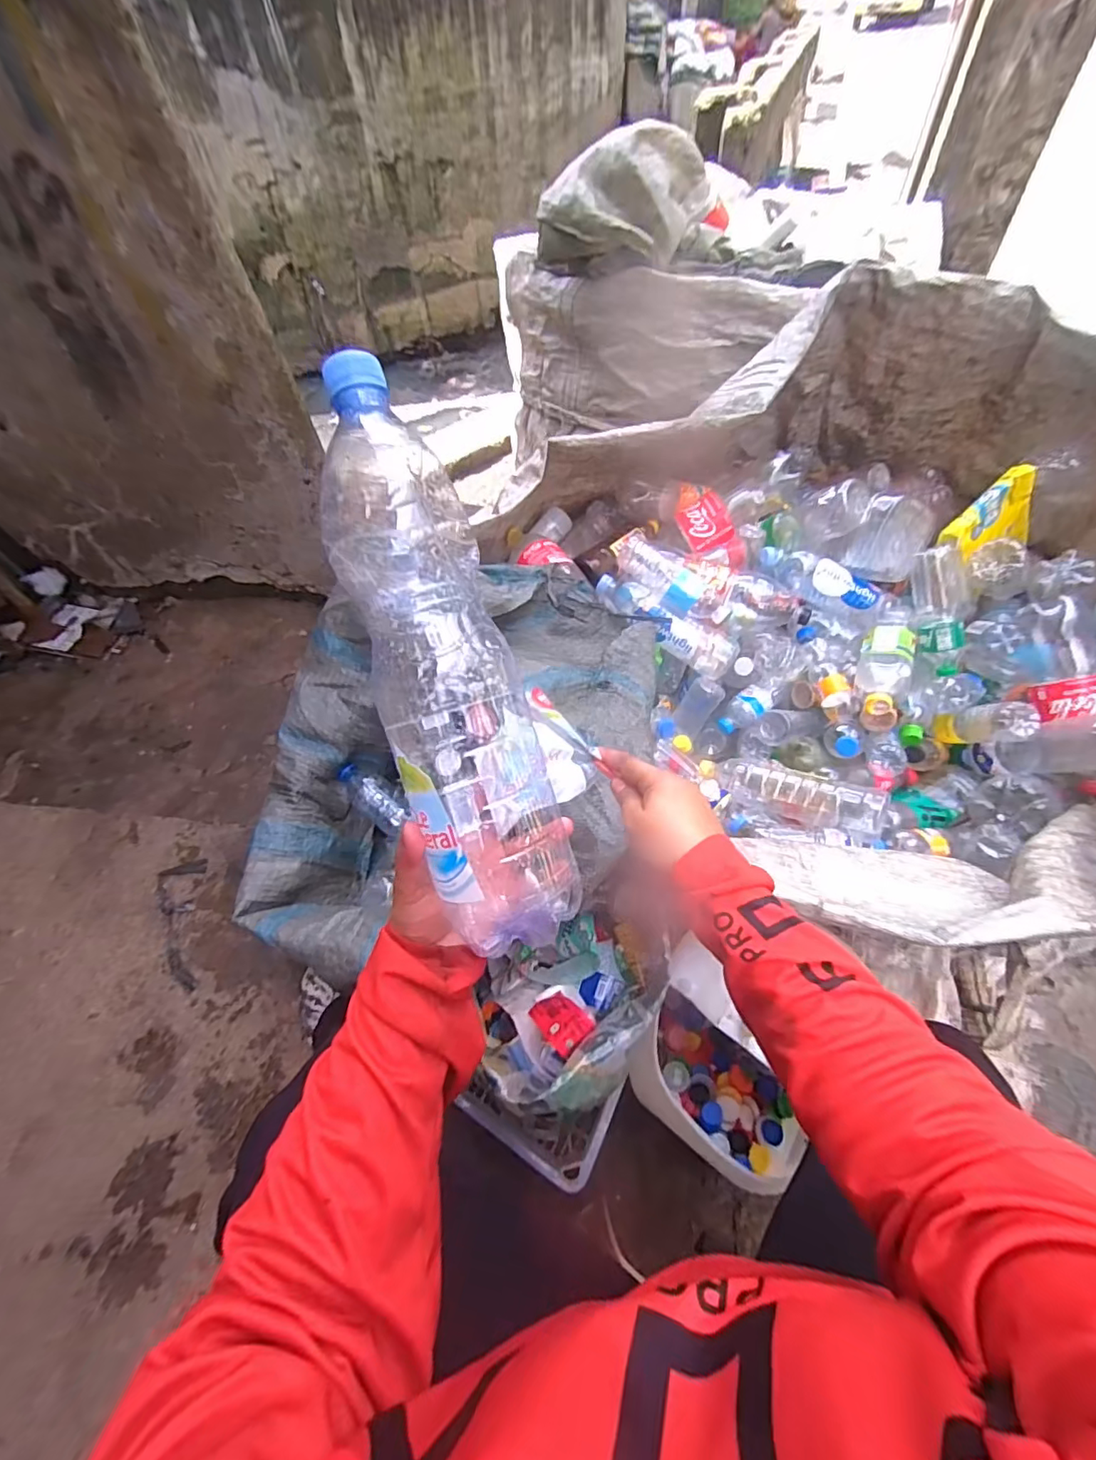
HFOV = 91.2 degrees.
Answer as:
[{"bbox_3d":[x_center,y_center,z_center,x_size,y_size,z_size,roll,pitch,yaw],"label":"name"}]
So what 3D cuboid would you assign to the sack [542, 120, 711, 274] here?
[{"bbox_3d":[0.178,-1.174,1.211,0.395,0.207,0.267,-7,53,0],"label":"sack"}]

